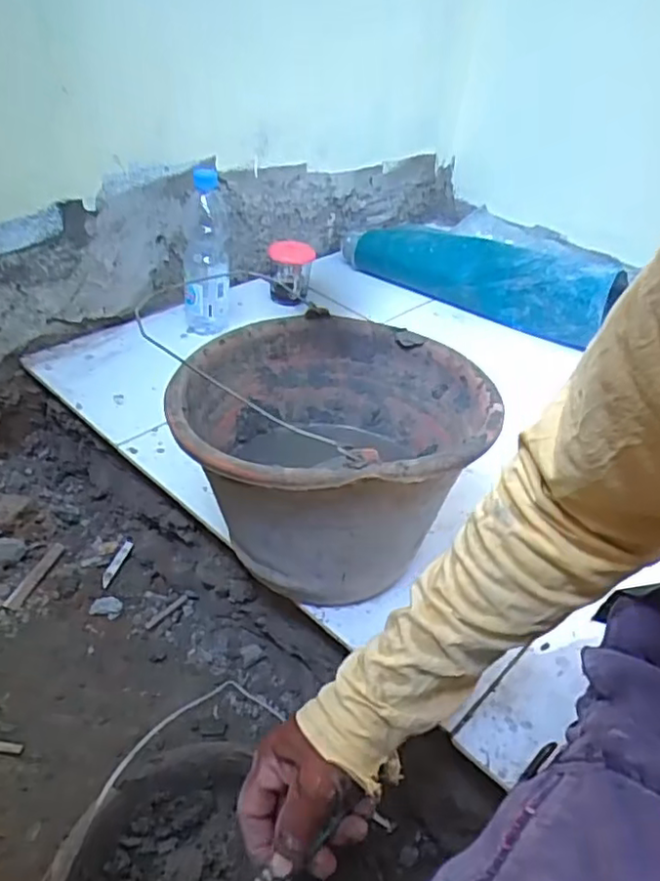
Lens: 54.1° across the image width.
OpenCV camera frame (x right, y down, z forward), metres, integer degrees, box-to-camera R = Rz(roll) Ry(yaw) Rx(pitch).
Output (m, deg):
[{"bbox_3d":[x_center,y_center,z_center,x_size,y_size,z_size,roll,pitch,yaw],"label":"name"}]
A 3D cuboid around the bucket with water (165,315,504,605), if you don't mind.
[{"bbox_3d":[0.000,0.020,0.608,0.270,0.177,0.234,-2,38,-11],"label":"bucket with water"}]

